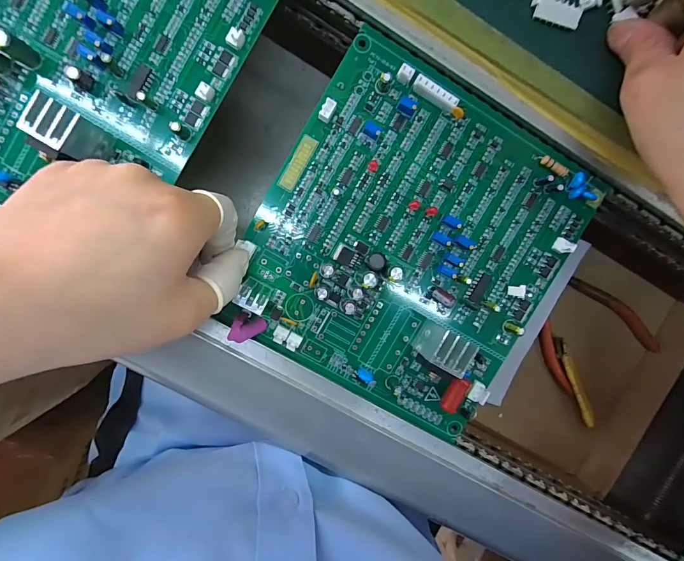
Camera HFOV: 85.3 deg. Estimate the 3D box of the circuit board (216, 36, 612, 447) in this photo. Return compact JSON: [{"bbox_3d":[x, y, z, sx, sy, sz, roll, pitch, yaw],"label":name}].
[{"bbox_3d":[0.044,-0.021,0.223,0.181,0.014,0.191,29,91,-6],"label":"circuit board"}]

